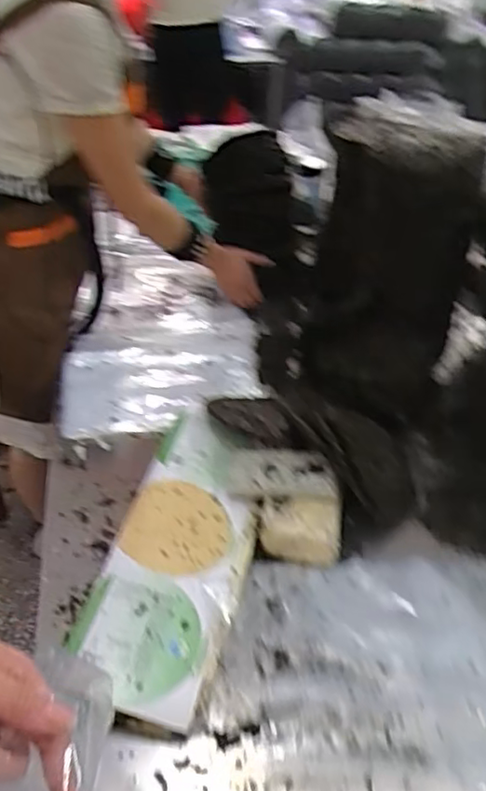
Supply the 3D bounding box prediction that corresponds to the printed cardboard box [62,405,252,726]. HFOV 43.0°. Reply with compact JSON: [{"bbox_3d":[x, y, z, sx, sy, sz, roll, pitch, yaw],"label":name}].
[{"bbox_3d":[-0.081,0.195,0.823,0.172,0.043,0.448,9,39,8],"label":"printed cardboard box"}]

